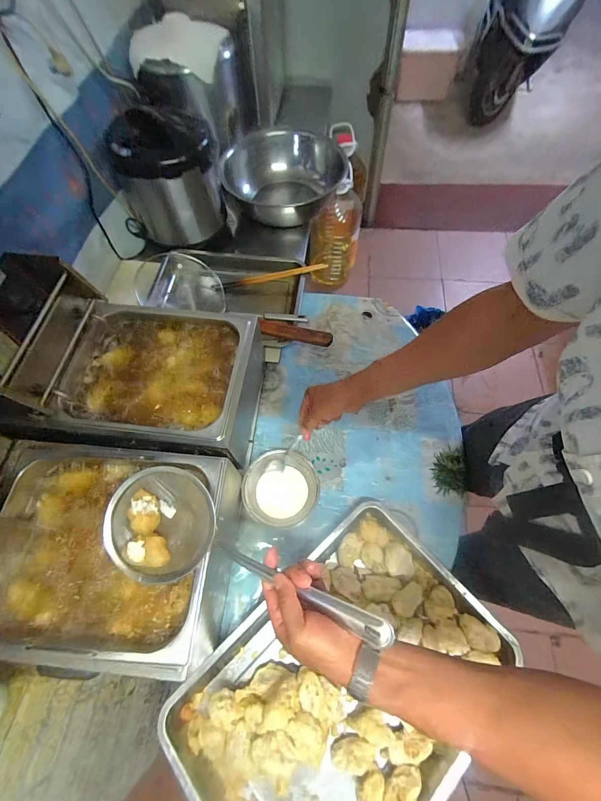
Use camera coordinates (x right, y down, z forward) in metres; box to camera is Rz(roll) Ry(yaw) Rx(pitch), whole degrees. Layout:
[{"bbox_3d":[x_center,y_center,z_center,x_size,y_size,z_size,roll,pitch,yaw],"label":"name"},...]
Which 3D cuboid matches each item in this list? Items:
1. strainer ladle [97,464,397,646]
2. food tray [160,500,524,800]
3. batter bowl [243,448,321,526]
[{"bbox_3d":[-0.079,0.195,0.408,0.373,0.069,0.147,12,65,20],"label":"strainer ladle"},{"bbox_3d":[0.072,0.447,0.504,0.503,0.077,0.345,-40,69,-16],"label":"food tray"},{"bbox_3d":[-0.038,0.179,0.645,0.143,0.053,0.142,-1,64,2],"label":"batter bowl"}]

